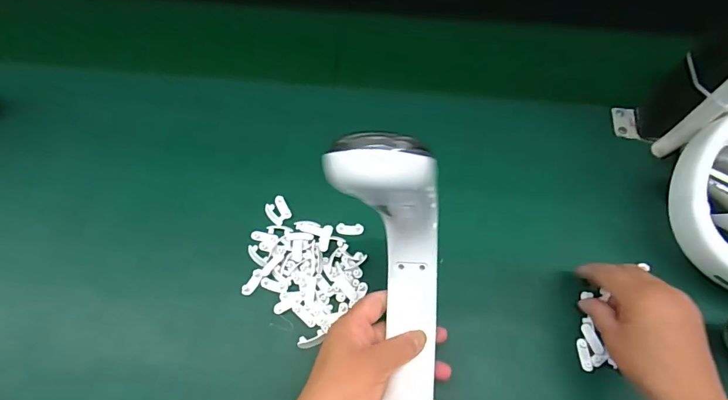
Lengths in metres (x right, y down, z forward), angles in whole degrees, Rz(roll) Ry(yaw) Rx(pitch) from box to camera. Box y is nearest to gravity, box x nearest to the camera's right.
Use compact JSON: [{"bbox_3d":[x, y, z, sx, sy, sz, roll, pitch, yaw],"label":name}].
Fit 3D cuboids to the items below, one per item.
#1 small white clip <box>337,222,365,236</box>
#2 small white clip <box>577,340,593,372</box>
[{"bbox_3d":[-0.014,0.031,0.444,0.028,0.006,0.011,3,66,1],"label":"small white clip"},{"bbox_3d":[0.206,0.145,0.399,0.009,0.005,0.028,-3,66,-2],"label":"small white clip"}]

